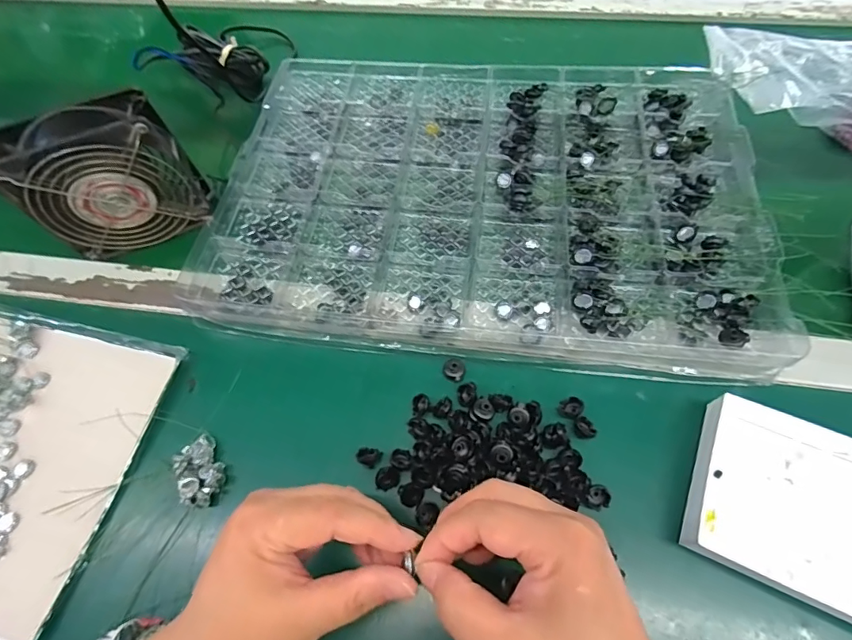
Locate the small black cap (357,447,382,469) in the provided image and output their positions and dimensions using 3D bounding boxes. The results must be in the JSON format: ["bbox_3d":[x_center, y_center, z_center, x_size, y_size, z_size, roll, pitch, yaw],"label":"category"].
[{"bbox_3d":[-0.039,0.093,0.315,0.015,0.007,0.013,18,63,12],"label":"small black cap"}]

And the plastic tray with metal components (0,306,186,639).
[{"bbox_3d":[-0.303,0.090,0.323,0.202,0.016,0.200,12,64,10],"label":"plastic tray with metal components"}]

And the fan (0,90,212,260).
[{"bbox_3d":[-0.256,-0.112,0.380,0.120,0.111,0.048,-17,60,-8],"label":"fan"}]

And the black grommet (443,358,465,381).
[{"bbox_3d":[0.021,0.036,0.343,0.016,0.005,0.016,-1,60,2],"label":"black grommet"}]

